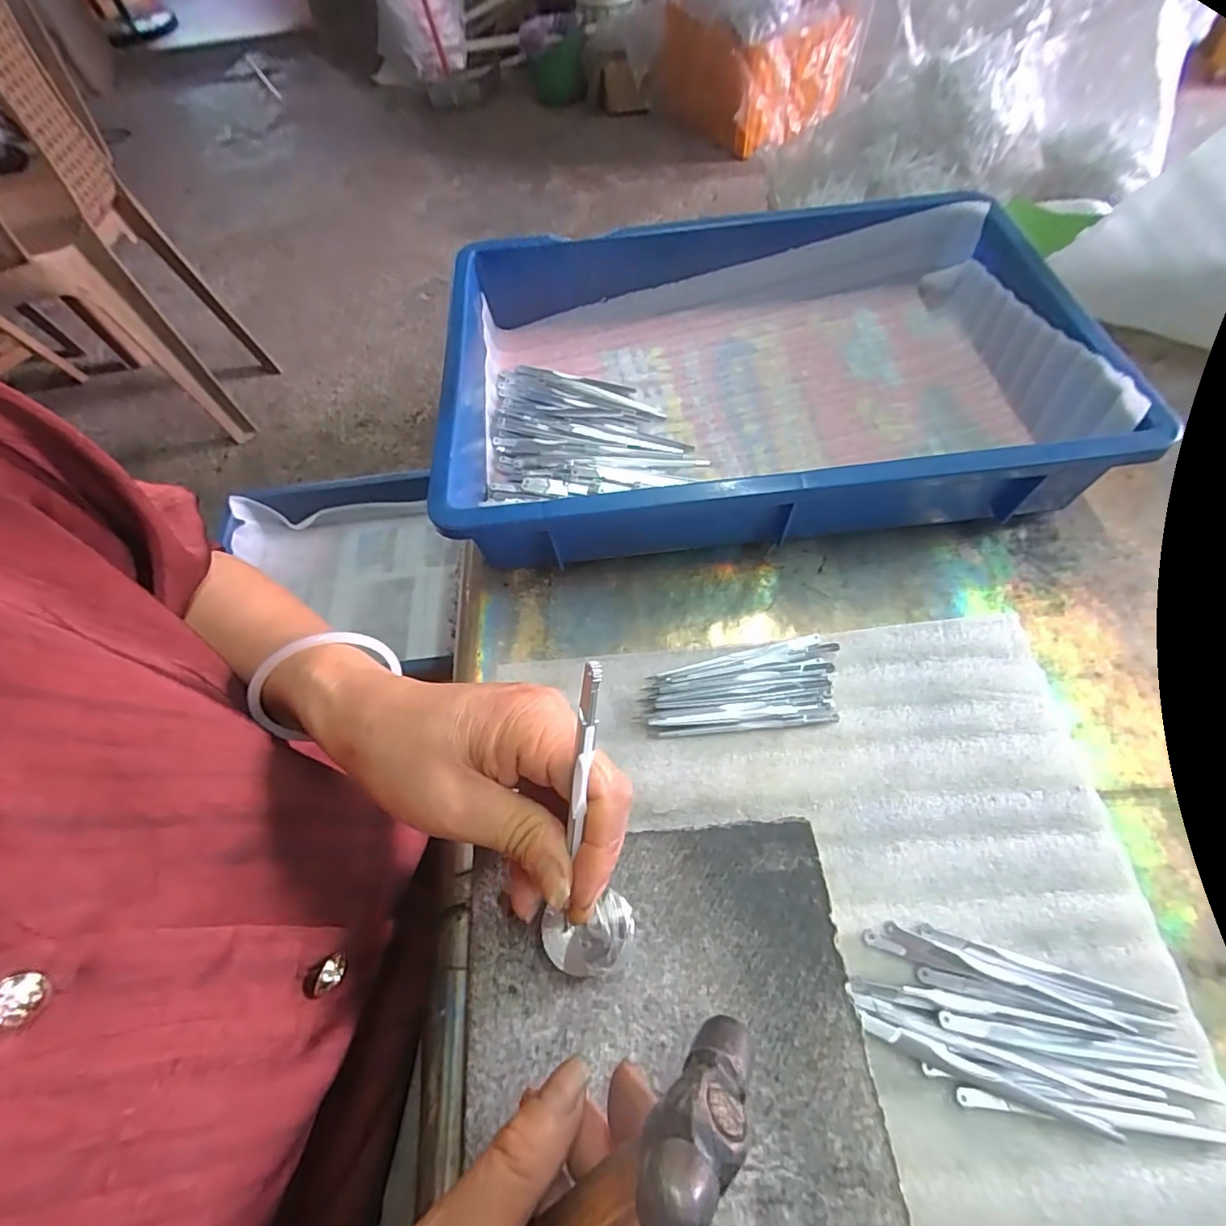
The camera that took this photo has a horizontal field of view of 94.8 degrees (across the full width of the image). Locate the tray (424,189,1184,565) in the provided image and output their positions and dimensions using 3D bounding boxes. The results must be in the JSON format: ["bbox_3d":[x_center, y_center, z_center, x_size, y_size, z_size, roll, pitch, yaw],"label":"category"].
[{"bbox_3d":[0.093,-0.175,0.413,0.409,0.078,0.279,-5,61,1],"label":"tray"}]

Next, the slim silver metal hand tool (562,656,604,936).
[{"bbox_3d":[-0.012,0.068,0.196,0.006,0.114,0.004,11,22,9],"label":"slim silver metal hand tool"}]

